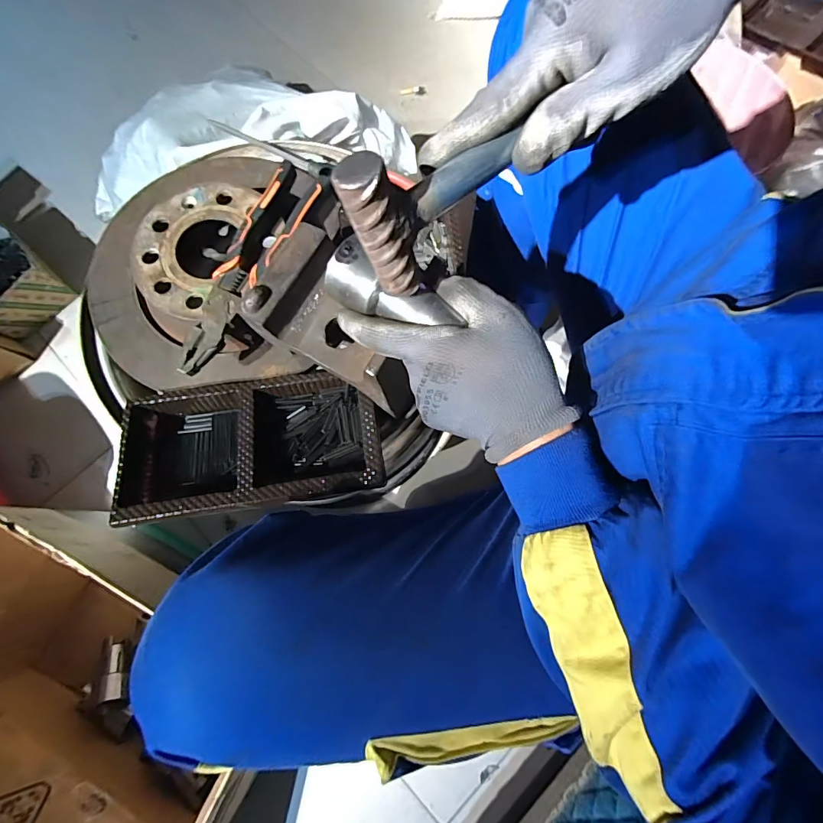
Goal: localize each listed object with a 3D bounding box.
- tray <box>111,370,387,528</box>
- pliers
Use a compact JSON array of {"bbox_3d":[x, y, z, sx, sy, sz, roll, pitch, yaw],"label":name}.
[{"bbox_3d":[-0.143,0.026,0.381,0.226,0.051,0.118,-9,76,-2],"label":"tray"},{"bbox_3d":[-0.150,-0.132,0.391,0.056,0.024,0.220,24,77,6],"label":"pliers"}]

